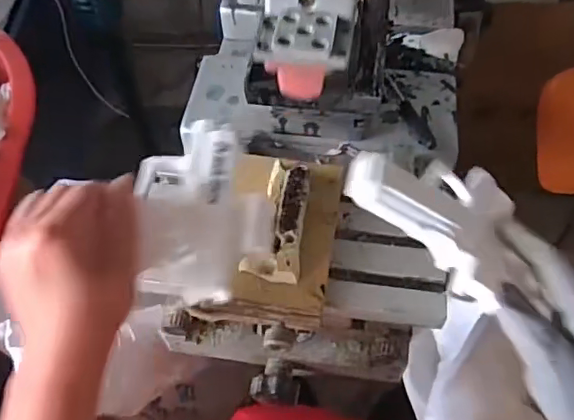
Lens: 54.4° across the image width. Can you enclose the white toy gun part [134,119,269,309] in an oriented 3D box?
[{"bbox_3d":[-0.054,-0.004,0.357,0.080,0.017,0.132,-9,57,-5],"label":"white toy gun part"}]

